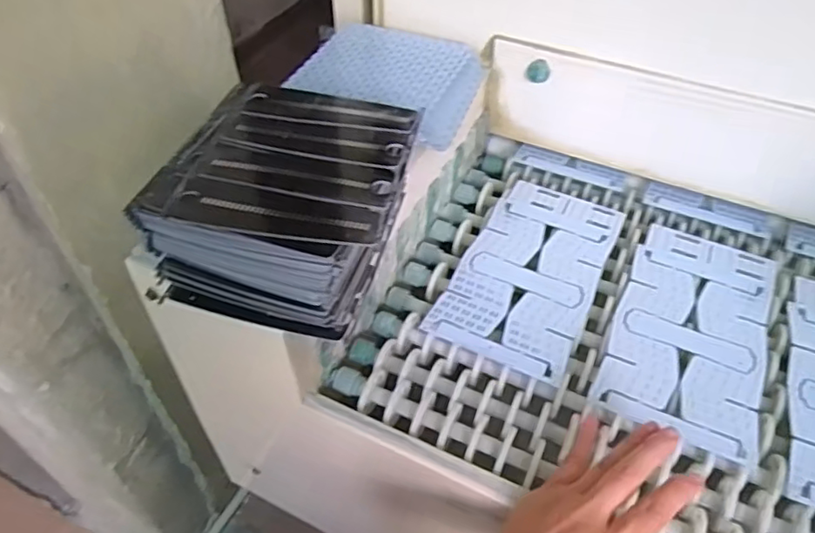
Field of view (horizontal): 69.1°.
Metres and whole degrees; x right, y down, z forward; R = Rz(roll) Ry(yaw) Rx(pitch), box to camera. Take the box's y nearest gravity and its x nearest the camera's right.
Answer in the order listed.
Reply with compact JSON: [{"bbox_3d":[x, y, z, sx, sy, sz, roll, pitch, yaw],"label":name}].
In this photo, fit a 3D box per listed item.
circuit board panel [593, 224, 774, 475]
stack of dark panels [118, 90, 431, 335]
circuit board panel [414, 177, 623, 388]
[{"bbox_3d":[0.262,0.053,0.546,0.128,0.004,0.240,20,50,17],"label":"circuit board panel"},{"bbox_3d":[-0.086,-0.053,0.458,0.171,0.087,0.180,13,48,11],"label":"stack of dark panels"},{"bbox_3d":[0.126,0.000,0.595,0.128,0.007,0.243,22,51,18],"label":"circuit board panel"}]

